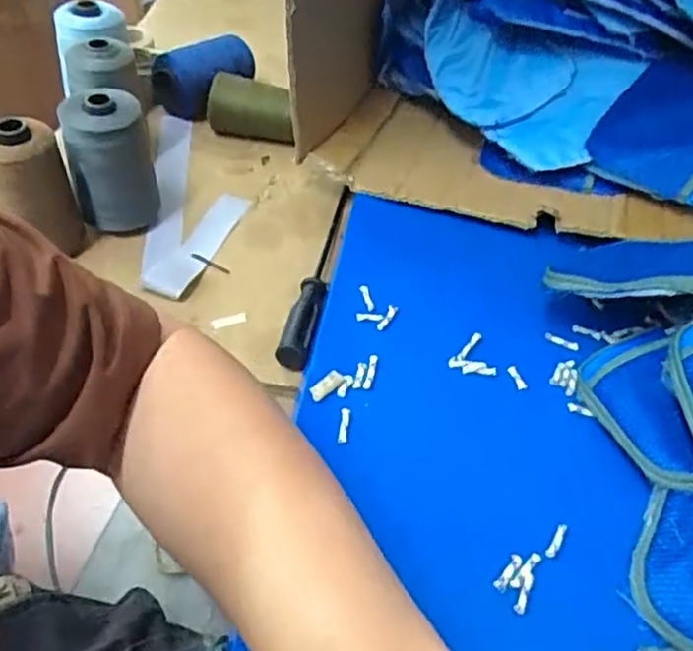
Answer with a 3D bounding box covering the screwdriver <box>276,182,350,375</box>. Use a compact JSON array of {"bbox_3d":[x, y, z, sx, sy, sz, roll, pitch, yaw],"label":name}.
[{"bbox_3d":[-0.025,-0.051,0.588,0.028,0.027,0.224,5,46,7],"label":"screwdriver"}]

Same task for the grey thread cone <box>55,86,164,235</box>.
[{"bbox_3d":[-0.201,-0.137,0.585,0.065,0.114,0.058,-10,47,-14],"label":"grey thread cone"}]

